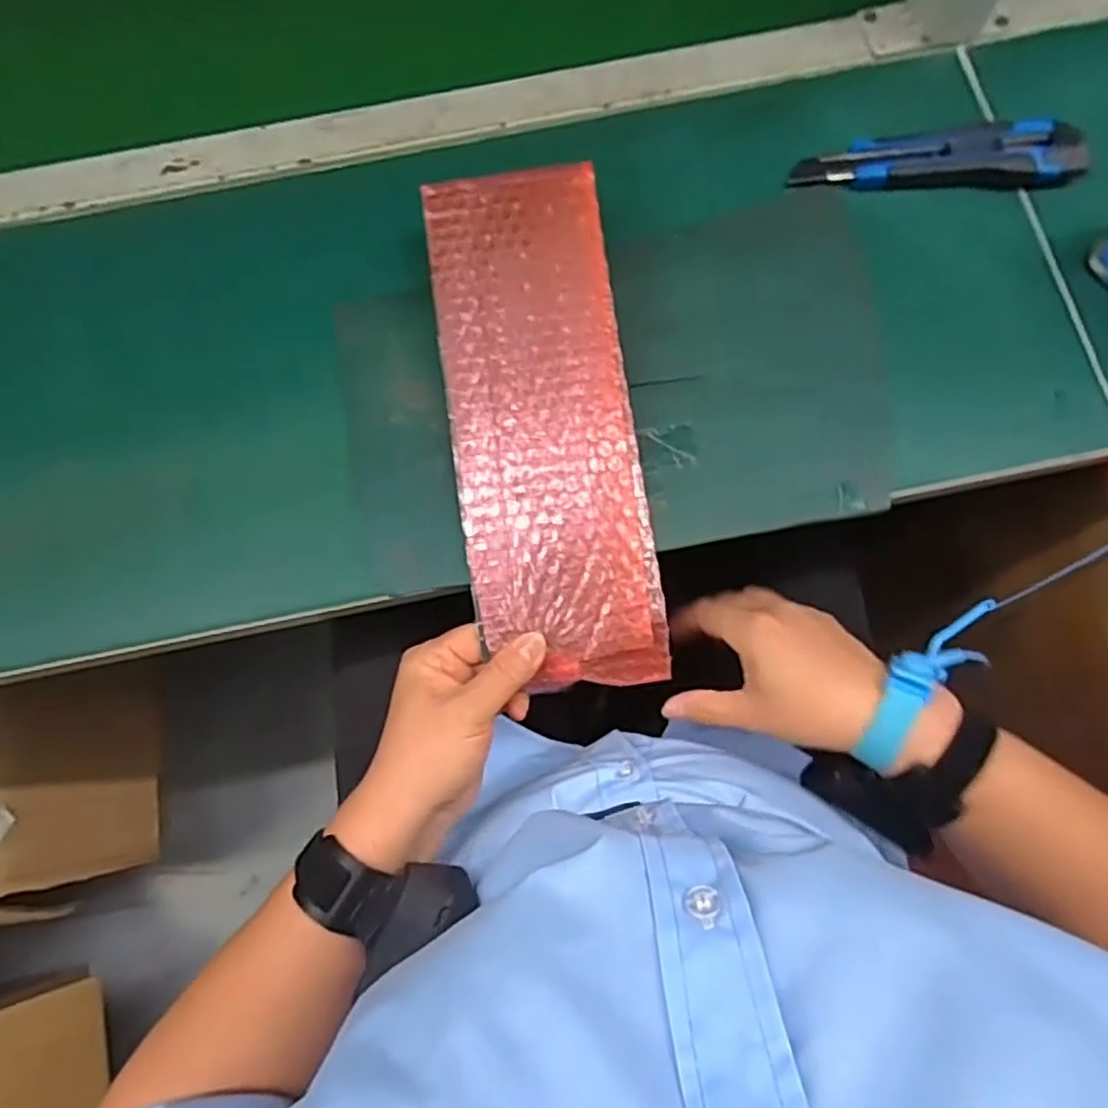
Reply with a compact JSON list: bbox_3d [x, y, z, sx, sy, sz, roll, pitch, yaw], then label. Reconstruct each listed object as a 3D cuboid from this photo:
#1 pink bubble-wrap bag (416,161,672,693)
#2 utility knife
[{"bbox_3d":[-0.007,-0.074,0.420,0.104,0.018,0.297,-10,85,-1],"label":"pink bubble-wrap bag"},{"bbox_3d":[0.242,-0.254,0.462,0.171,0.020,0.041,1,76,2],"label":"utility knife"}]

